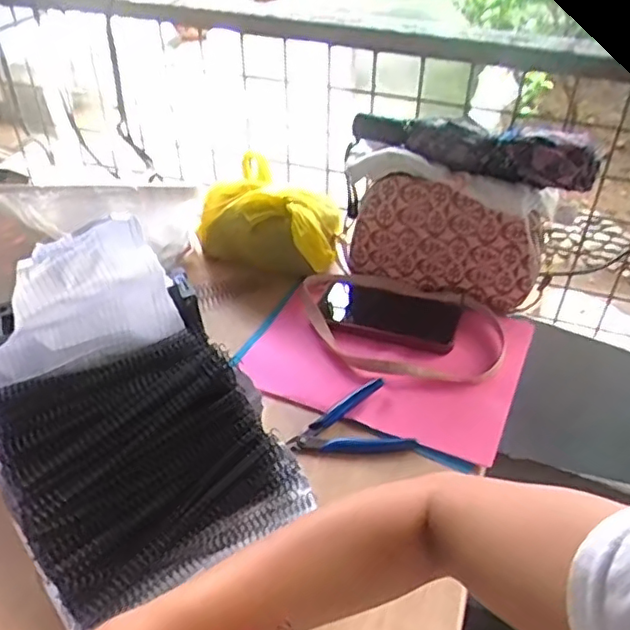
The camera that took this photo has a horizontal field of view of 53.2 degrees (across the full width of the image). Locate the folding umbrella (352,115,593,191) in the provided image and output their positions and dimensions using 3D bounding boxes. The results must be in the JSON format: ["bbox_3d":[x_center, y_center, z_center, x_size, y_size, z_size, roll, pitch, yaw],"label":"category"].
[{"bbox_3d":[0.170,-0.184,0.700,0.269,0.056,0.059,17,44,20],"label":"folding umbrella"}]

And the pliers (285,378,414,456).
[{"bbox_3d":[0.031,0.108,0.595,0.107,0.030,0.066,-15,43,-18],"label":"pliers"}]

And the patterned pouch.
[{"bbox_3d":[0.149,-0.087,0.730,0.209,0.132,0.035,15,42,16],"label":"patterned pouch"}]

